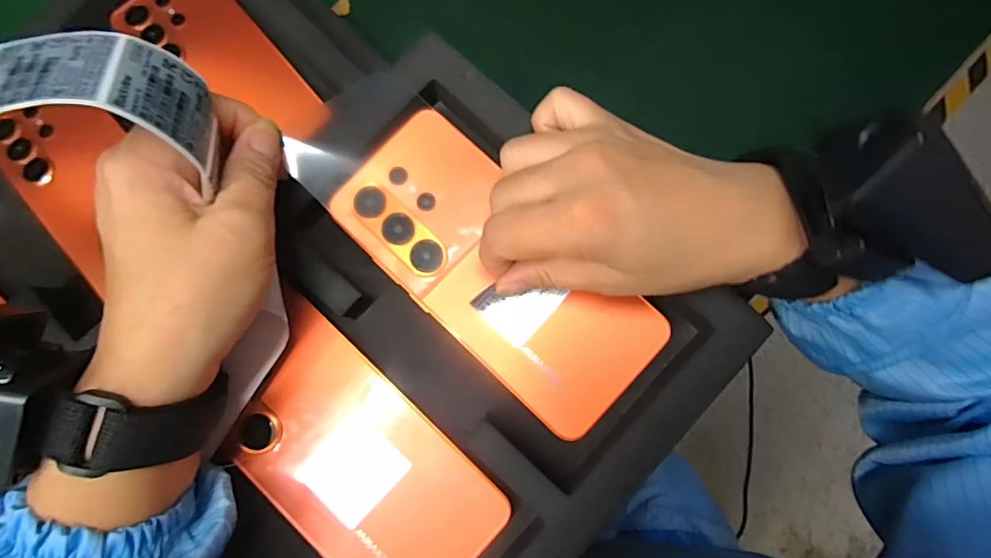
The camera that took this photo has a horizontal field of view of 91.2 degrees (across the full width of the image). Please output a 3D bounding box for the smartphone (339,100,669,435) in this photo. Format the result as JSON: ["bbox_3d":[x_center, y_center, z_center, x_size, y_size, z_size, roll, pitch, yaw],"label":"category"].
[{"bbox_3d":[0.000,-0.005,0.240,0.075,0.007,0.168,-44,86,-5],"label":"smartphone"}]

